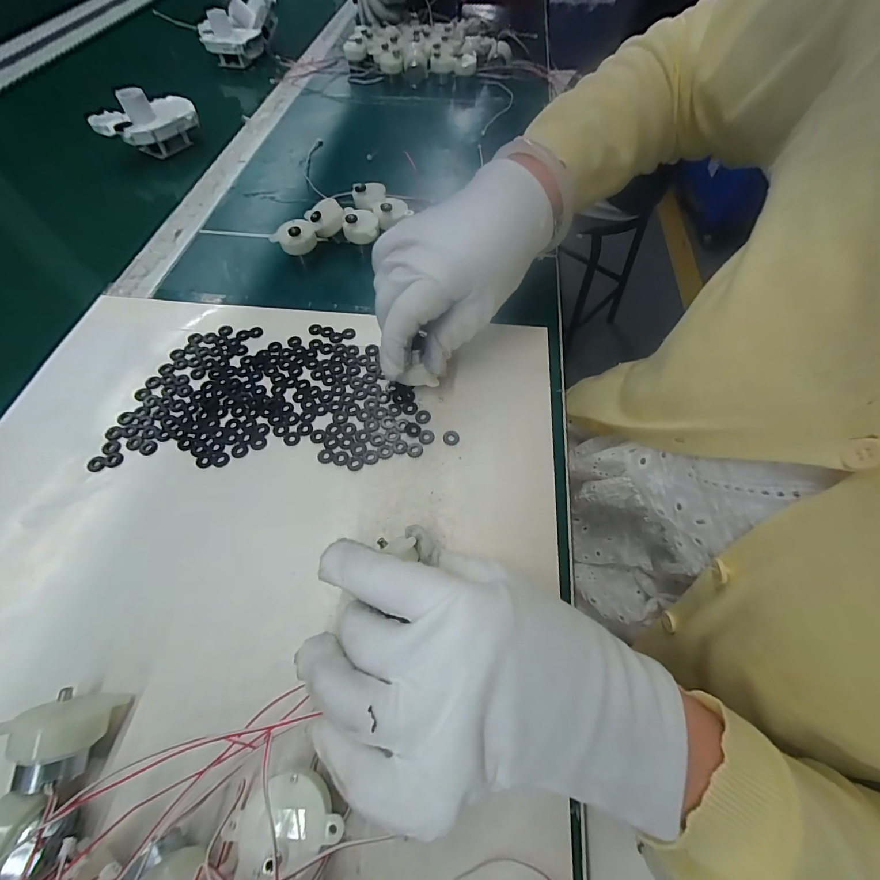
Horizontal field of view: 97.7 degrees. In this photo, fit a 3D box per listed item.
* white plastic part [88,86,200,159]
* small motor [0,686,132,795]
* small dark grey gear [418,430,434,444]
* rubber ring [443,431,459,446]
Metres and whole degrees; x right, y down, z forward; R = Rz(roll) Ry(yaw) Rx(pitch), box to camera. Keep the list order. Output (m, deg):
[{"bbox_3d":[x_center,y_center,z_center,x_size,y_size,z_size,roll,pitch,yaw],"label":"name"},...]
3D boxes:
[{"bbox_3d":[-0.333,-0.366,0.440,0.057,0.055,0.102,40,67,21],"label":"white plastic part"},{"bbox_3d":[-0.164,0.129,0.168,0.028,0.034,0.033,-10,61,-5],"label":"small motor"},{"bbox_3d":[-0.009,-0.003,0.259,0.011,0.004,0.011,0,61,0],"label":"small dark grey gear"},{"bbox_3d":[0.007,-0.002,0.257,0.011,0.004,0.010,0,61,0],"label":"rubber ring"}]

